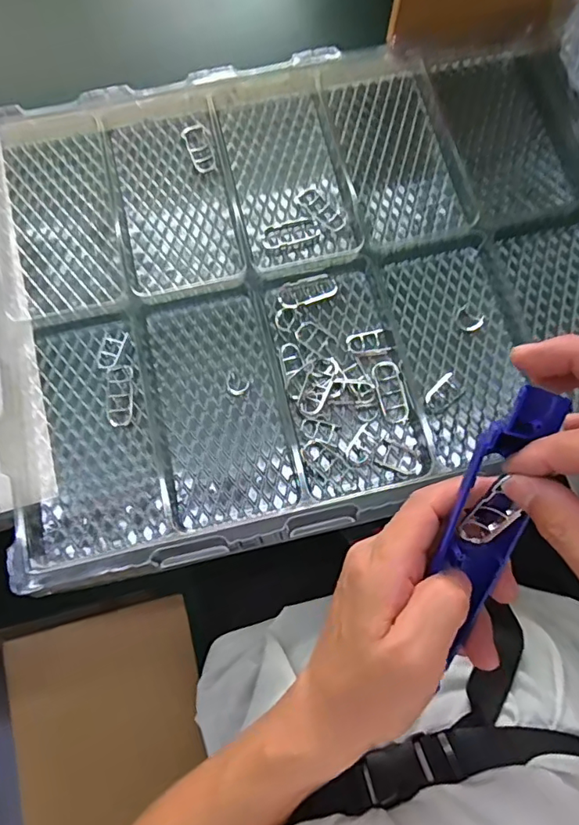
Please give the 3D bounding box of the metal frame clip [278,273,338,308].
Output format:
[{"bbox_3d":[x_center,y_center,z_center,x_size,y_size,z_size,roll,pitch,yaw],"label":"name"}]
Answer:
[{"bbox_3d":[0.016,-0.108,0.448,0.052,0.008,0.026,-23,76,-6],"label":"metal frame clip"}]

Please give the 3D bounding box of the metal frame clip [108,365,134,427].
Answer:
[{"bbox_3d":[-0.140,-0.014,0.422,0.021,0.004,0.051,-4,75,-2],"label":"metal frame clip"}]

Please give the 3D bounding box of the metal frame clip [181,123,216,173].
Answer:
[{"bbox_3d":[-0.085,-0.250,0.484,0.025,0.008,0.049,-16,76,-5],"label":"metal frame clip"}]

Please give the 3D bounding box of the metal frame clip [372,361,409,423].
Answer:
[{"bbox_3d":[0.084,-0.017,0.424,0.023,0.009,0.052,-15,86,7],"label":"metal frame clip"}]

